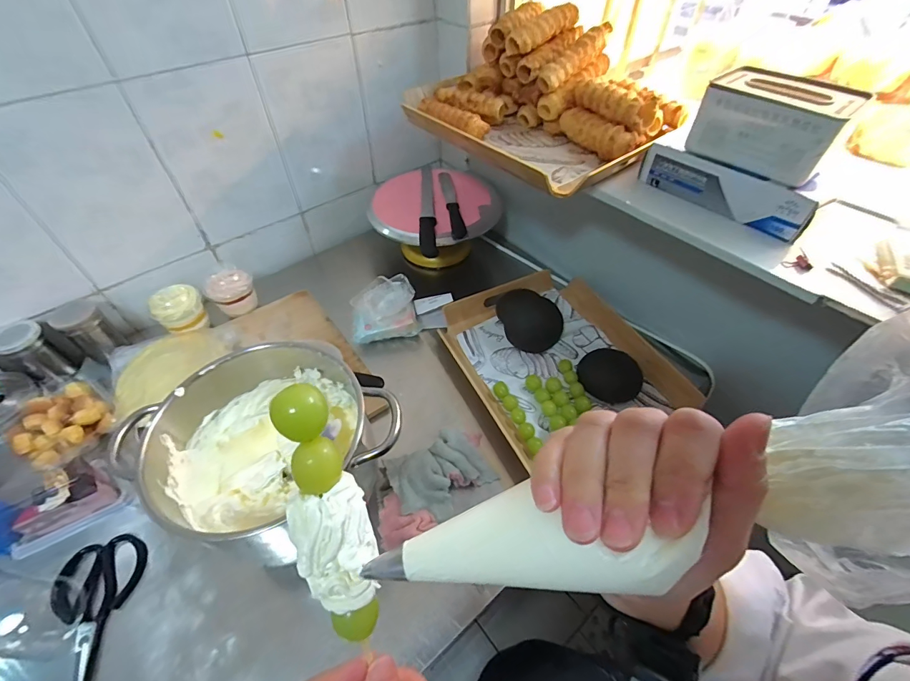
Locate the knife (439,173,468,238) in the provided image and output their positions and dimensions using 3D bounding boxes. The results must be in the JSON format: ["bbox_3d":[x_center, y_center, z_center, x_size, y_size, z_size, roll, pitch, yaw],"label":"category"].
[{"bbox_3d":[-0.007,-0.303,0.892,0.032,0.020,0.236,-7,50,-5],"label":"knife"}]

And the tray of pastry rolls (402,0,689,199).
[{"bbox_3d":[0.122,-0.424,0.684,0.291,0.147,0.438,-36,58,-26],"label":"tray of pastry rolls"}]

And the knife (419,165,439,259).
[{"bbox_3d":[-0.061,-0.294,0.869,0.033,0.018,0.360,-3,49,-2],"label":"knife"}]

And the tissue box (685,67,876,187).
[{"bbox_3d":[0.417,-0.280,0.524,0.118,0.079,0.166,-33,56,-24],"label":"tissue box"}]

